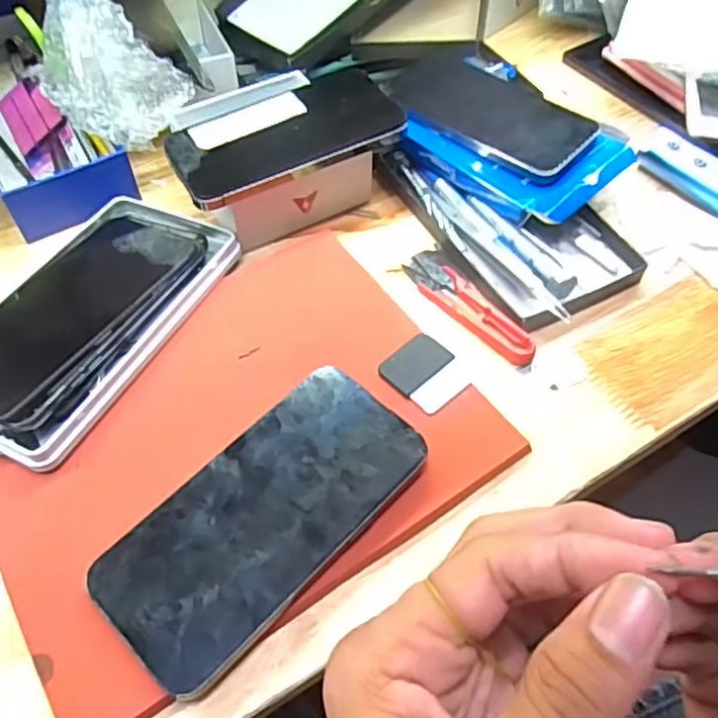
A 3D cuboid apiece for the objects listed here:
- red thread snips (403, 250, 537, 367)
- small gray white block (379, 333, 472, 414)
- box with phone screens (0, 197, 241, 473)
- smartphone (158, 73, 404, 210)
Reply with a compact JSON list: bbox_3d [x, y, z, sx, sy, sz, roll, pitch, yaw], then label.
[{"bbox_3d":[0.065,-0.033,0.407,0.030,0.008,0.103,-29,60,-19],"label":"red thread snips"},{"bbox_3d":[0.037,0.008,0.369,0.039,0.004,0.043,-39,63,-24],"label":"small gray white block"},{"bbox_3d":[-0.162,-0.031,0.388,0.111,0.027,0.187,20,57,13],"label":"box with phone screens"},{"bbox_3d":[-0.048,-0.144,0.426,0.142,0.012,0.077,-26,58,-12],"label":"smartphone"}]

